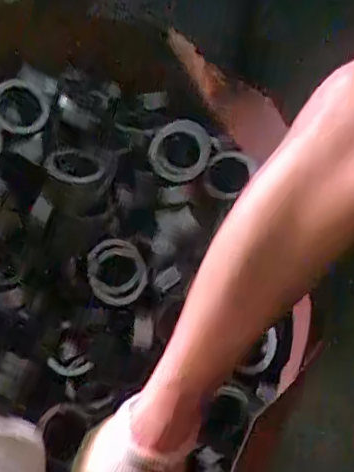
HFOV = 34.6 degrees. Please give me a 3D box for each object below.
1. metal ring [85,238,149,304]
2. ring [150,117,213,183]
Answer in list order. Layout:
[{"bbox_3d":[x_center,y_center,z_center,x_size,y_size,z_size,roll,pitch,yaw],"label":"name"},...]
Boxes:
[{"bbox_3d":[-0.058,0.034,0.541,0.054,0.009,0.063,-28,77,-1],"label":"metal ring"},{"bbox_3d":[0.003,-0.082,0.544,0.057,0.057,0.015,13,1,-1],"label":"ring"}]

